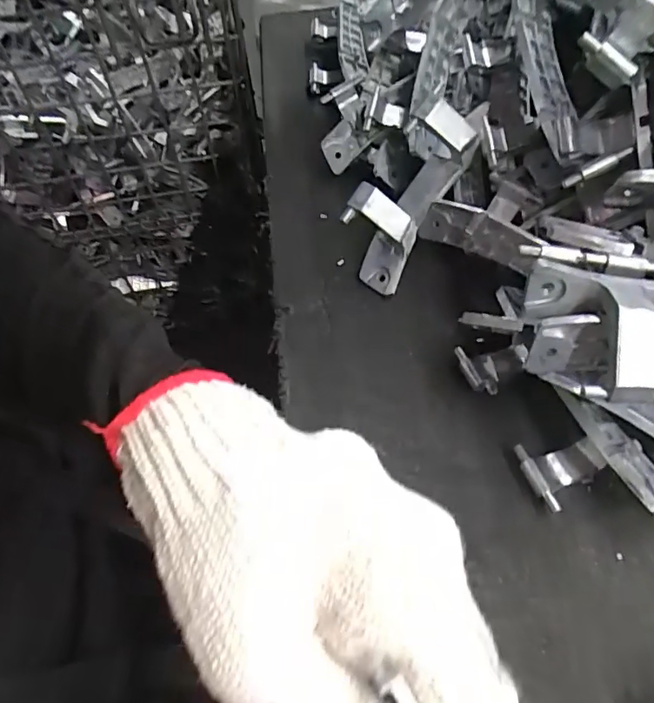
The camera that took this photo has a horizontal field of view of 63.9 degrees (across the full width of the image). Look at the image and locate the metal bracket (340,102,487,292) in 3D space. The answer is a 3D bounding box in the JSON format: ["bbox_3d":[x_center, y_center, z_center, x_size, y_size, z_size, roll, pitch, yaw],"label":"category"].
[{"bbox_3d":[0.056,-0.107,0.358,0.044,0.051,0.125,31,91,21],"label":"metal bracket"}]

